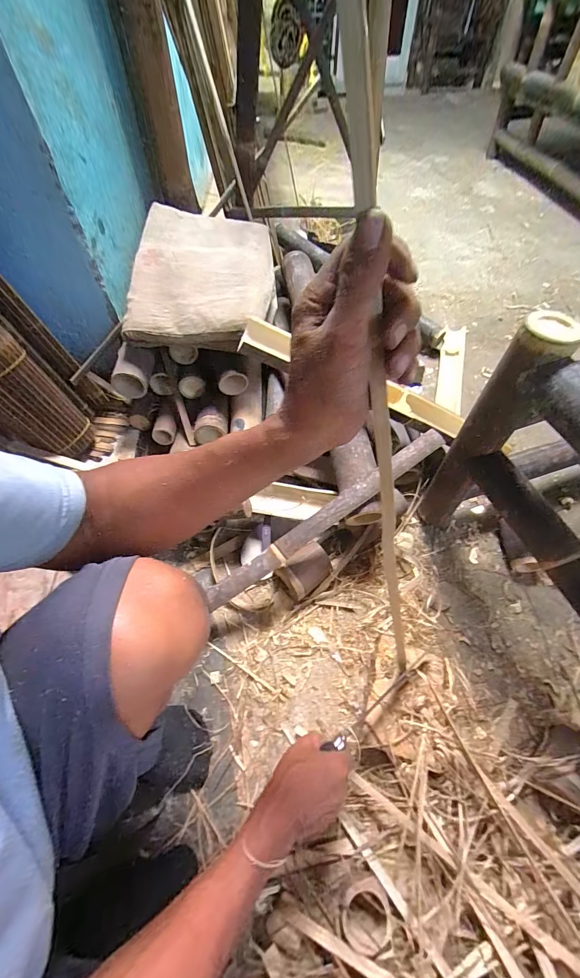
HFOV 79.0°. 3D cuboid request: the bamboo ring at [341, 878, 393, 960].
[{"bbox_3d":[0.096,0.534,0.440,0.057,0.033,0.063,29,60,19],"label":"bamboo ring"}]

